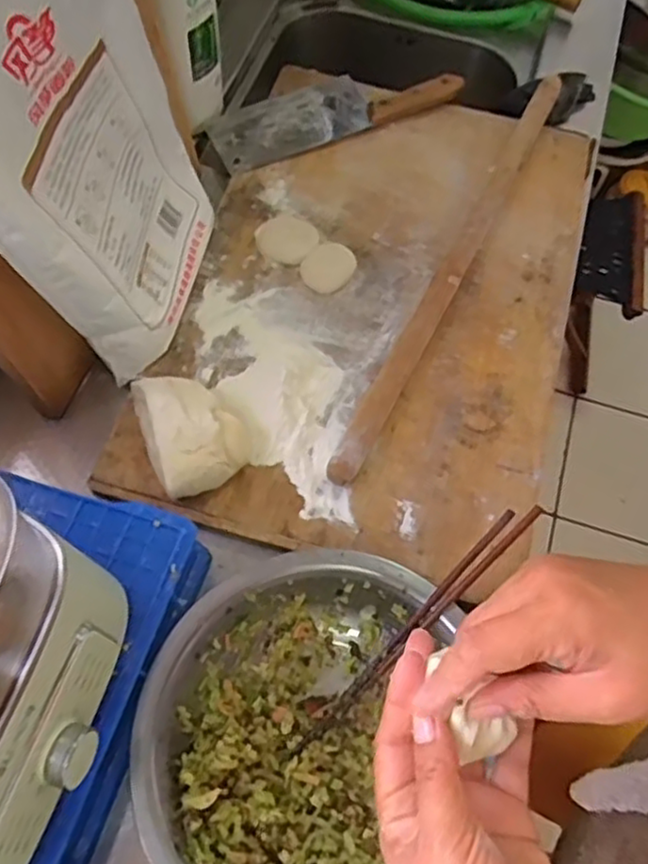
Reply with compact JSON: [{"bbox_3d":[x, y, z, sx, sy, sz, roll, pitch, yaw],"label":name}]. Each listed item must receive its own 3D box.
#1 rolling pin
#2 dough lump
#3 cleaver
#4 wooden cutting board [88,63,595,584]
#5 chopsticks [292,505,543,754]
[{"bbox_3d":[0.149,-0.194,0.726,0.029,0.029,0.591,25,65,9],"label":"rolling pin"},{"bbox_3d":[-0.120,-0.008,0.609,0.081,0.050,0.122,-23,67,-14],"label":"dough lump"},{"bbox_3d":[0.010,-0.392,0.818,0.296,0.023,0.092,-23,67,-14],"label":"cleaver"},{"bbox_3d":[0.059,-0.153,0.717,0.381,0.034,0.582,15,64,4],"label":"wooden cutting board"},{"bbox_3d":[0.073,0.151,0.534,0.019,0.017,0.256,44,89,17],"label":"chopsticks"}]

